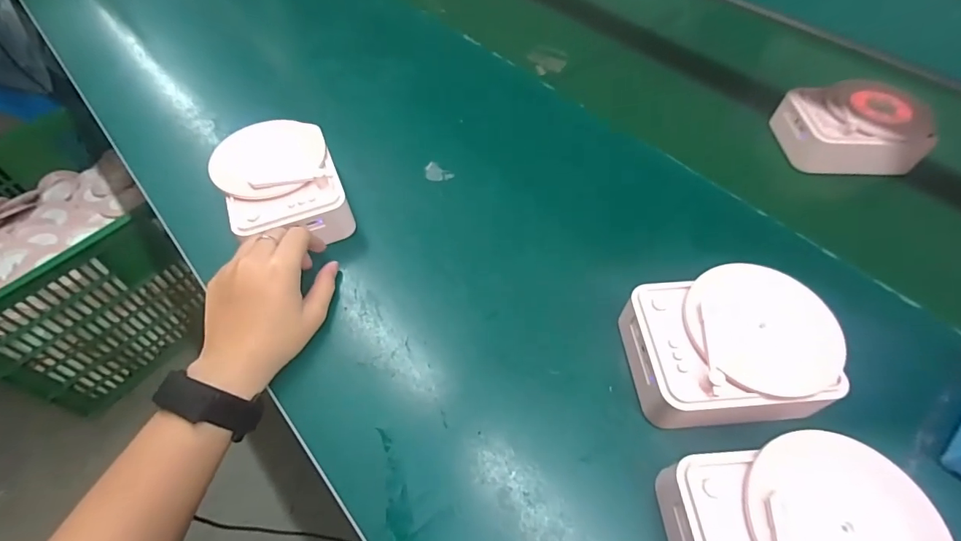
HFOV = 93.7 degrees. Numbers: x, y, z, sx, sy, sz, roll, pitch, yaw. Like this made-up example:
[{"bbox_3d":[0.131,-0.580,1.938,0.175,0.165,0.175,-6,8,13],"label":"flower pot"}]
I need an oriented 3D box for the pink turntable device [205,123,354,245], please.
[{"bbox_3d":[-0.183,-0.080,0.416,0.099,0.049,0.125,-20,57,-14],"label":"pink turntable device"}]

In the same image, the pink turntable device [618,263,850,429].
[{"bbox_3d":[0.177,0.058,0.326,0.131,0.054,0.104,-6,55,-4],"label":"pink turntable device"}]

